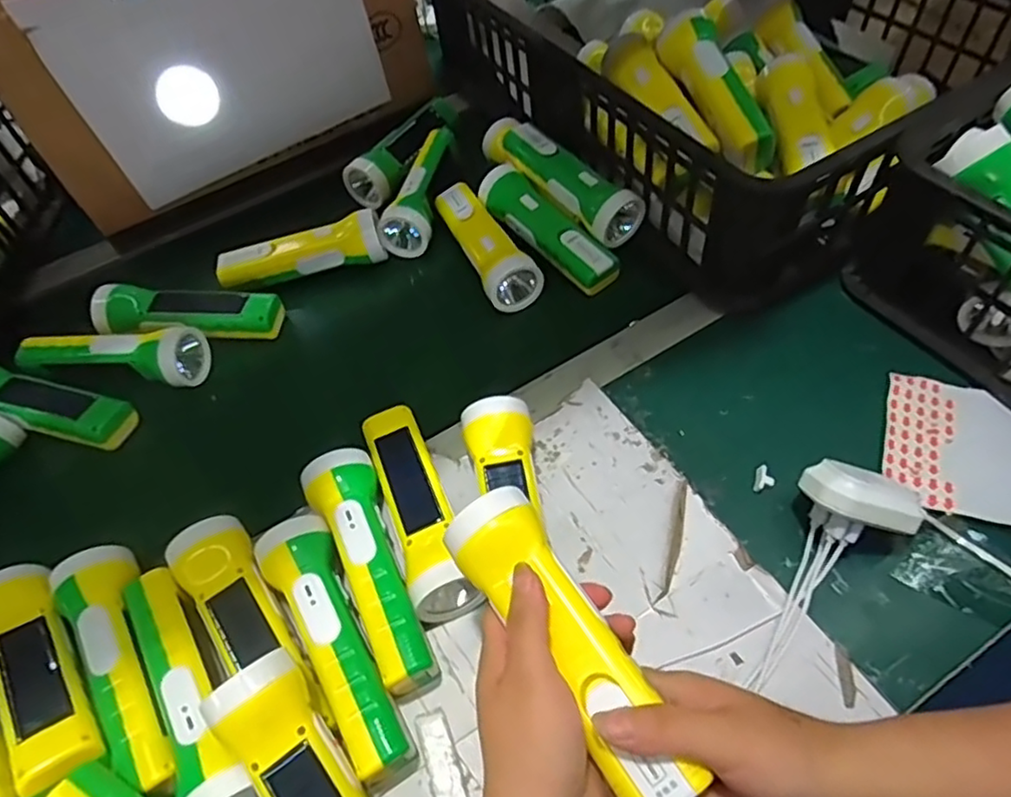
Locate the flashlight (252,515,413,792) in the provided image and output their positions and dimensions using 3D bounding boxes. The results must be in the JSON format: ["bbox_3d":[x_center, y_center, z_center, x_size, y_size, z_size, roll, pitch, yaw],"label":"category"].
[{"bbox_3d":[-0.109,0.154,0.415,0.049,0.039,0.173,-31,57,-15],"label":"flashlight"}]

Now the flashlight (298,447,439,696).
[{"bbox_3d":[-0.093,0.111,0.440,0.046,0.043,0.173,-25,56,-11],"label":"flashlight"}]

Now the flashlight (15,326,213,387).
[{"bbox_3d":[-0.359,-0.044,0.586,0.160,0.042,0.056,6,58,9],"label":"flashlight"}]

